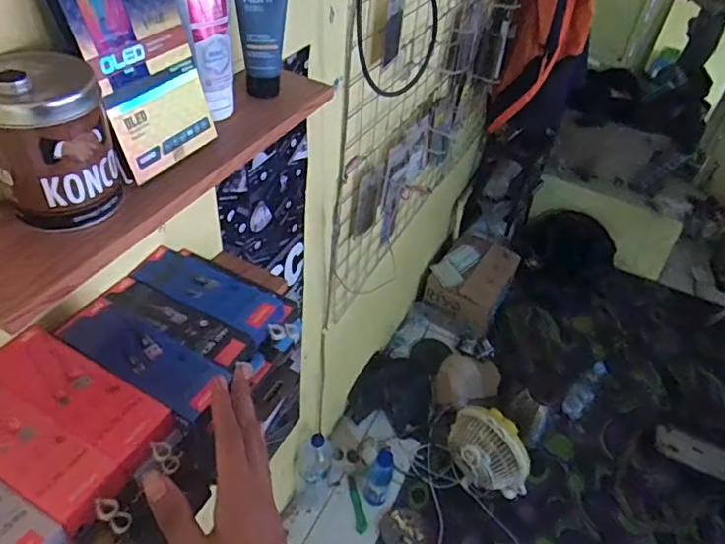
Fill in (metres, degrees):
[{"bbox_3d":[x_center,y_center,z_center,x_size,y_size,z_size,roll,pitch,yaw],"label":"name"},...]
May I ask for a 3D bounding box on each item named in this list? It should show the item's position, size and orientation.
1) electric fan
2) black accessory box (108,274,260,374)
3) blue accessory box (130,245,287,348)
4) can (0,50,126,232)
[{"bbox_3d":[0.339,0.508,1.536,0.249,0.246,0.133,33,48,25],"label":"electric fan"},{"bbox_3d":[-0.176,0.046,0.526,0.151,0.023,0.042,22,44,15],"label":"black accessory box"},{"bbox_3d":[-0.156,0.019,0.561,0.151,0.027,0.056,22,44,15],"label":"blue accessory box"},{"bbox_3d":[-0.210,-0.087,0.370,0.080,0.097,0.069,-11,46,-20],"label":"can"}]

